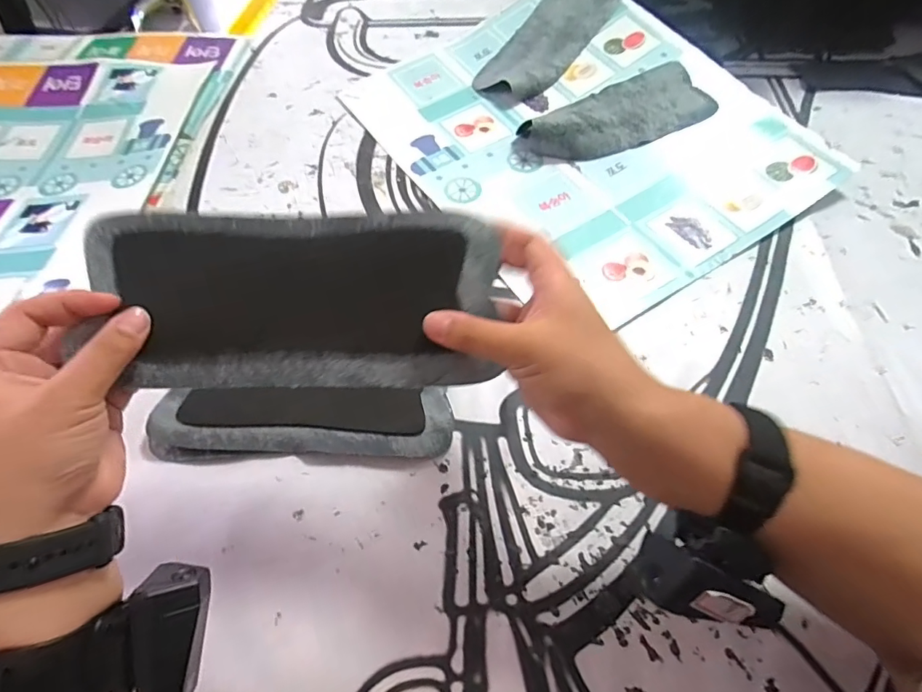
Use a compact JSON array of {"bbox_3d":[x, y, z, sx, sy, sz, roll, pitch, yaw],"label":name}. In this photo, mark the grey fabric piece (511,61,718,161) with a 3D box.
[{"bbox_3d":[0.178,-0.268,0.564,0.233,0.038,0.099,-22,61,-14],"label":"grey fabric piece"}]

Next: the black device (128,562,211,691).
[{"bbox_3d":[-0.145,0.151,0.243,0.024,0.028,0.073,1,89,-1],"label":"black device"}]

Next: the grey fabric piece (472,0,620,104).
[{"bbox_3d":[0.113,-0.402,0.634,0.100,0.060,0.236,33,63,18],"label":"grey fabric piece"}]

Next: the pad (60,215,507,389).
[{"bbox_3d":[-0.089,-0.026,0.265,0.215,0.016,0.093,0,86,-2],"label":"pad"}]

